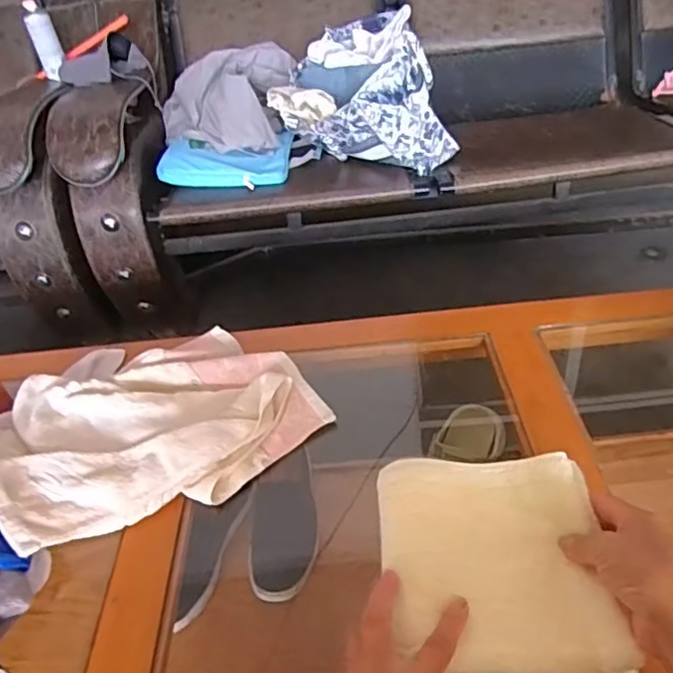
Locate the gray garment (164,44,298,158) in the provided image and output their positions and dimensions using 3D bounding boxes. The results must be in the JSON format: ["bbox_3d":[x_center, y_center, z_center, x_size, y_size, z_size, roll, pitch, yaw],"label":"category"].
[{"bbox_3d":[-0.246,-0.541,1.353,0.297,0.135,0.331,-7,38,1],"label":"gray garment"}]

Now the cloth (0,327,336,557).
[{"bbox_3d":[-0.208,0.072,0.652,0.343,0.065,0.265,-20,40,-14],"label":"cloth"}]

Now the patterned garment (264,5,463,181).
[{"bbox_3d":[0.044,-0.500,1.228,0.335,0.238,0.252,-10,39,-3],"label":"patterned garment"}]

